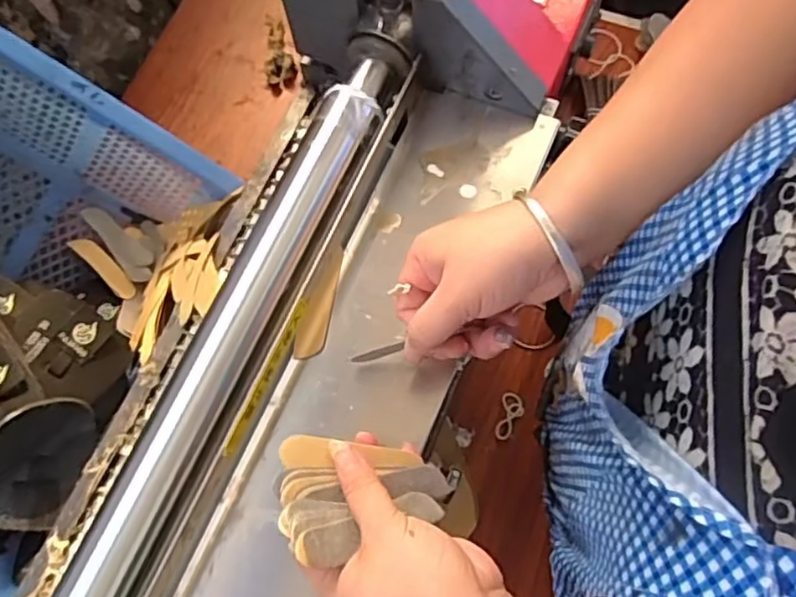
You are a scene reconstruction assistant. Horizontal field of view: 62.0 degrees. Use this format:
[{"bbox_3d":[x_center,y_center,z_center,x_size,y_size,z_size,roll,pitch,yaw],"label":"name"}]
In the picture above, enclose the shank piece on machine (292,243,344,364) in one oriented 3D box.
[{"bbox_3d":[-0.050,0.001,0.427,0.018,0.004,0.077,10,72,6],"label":"shank piece on machine"}]

